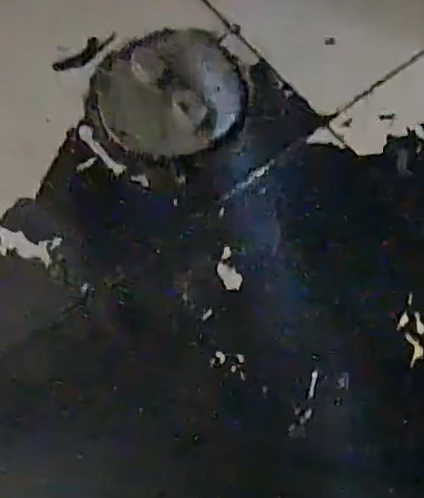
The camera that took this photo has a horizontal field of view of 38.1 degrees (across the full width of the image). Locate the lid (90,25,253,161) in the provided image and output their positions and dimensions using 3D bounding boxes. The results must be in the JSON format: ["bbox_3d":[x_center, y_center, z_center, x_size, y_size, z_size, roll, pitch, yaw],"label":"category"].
[{"bbox_3d":[-0.037,-0.137,0.538,0.129,0.010,0.127,0,69,1],"label":"lid"}]

